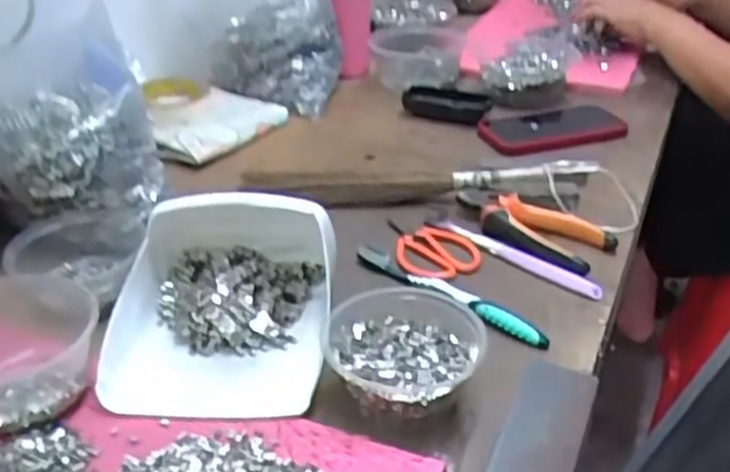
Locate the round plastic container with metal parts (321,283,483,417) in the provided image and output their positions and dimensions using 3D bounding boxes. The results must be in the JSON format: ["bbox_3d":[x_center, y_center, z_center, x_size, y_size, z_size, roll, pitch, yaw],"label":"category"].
[{"bbox_3d":[0.025,0.083,0.523,0.103,0.045,0.102,-1,31,1],"label":"round plastic container with metal parts"}]

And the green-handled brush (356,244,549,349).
[{"bbox_3d":[0.065,0.043,0.620,0.186,0.014,0.017,25,40,37],"label":"green-handled brush"}]

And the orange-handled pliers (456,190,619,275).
[{"bbox_3d":[0.148,-0.011,0.700,0.151,0.020,0.074,23,38,35],"label":"orange-handled pliers"}]

